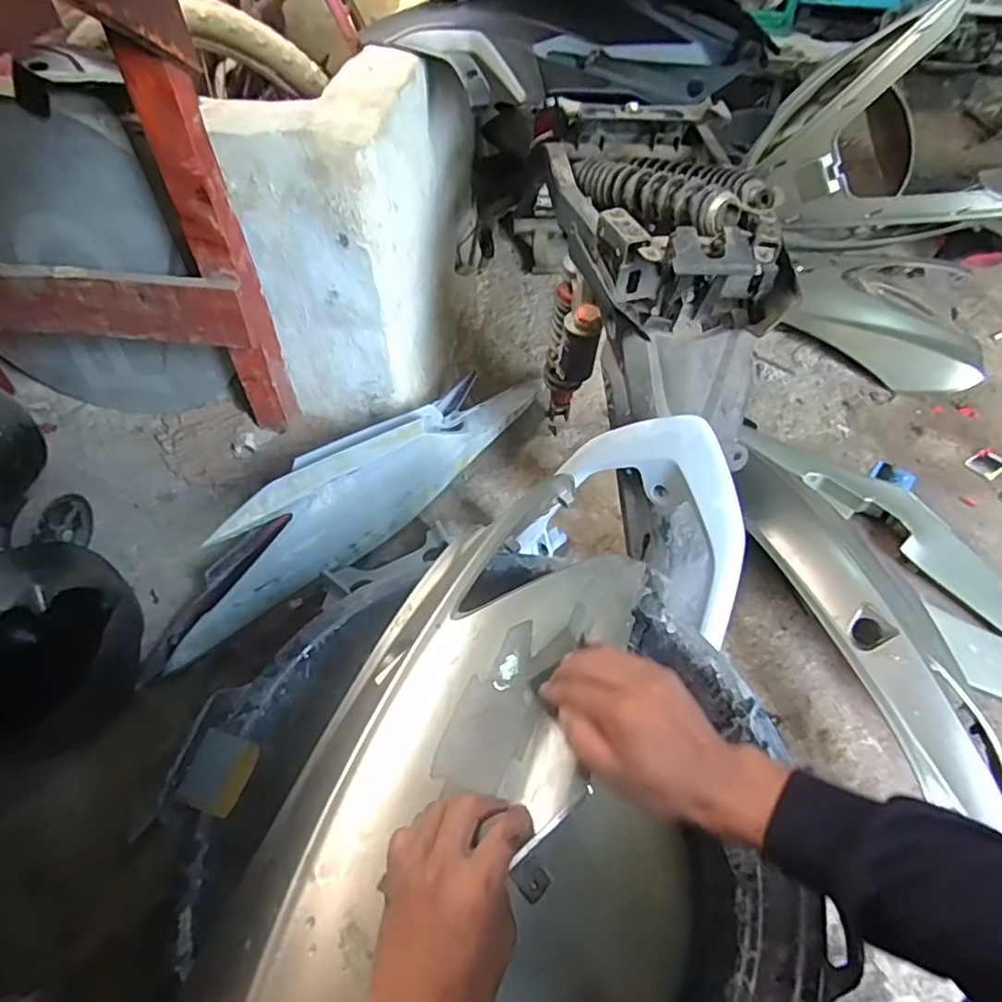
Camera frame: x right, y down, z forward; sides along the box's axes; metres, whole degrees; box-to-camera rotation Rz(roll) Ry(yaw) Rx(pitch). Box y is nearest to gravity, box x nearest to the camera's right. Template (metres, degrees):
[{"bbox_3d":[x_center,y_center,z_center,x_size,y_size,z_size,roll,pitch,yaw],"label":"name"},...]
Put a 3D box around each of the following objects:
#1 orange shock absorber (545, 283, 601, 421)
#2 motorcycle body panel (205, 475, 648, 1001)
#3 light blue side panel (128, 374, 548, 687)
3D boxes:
[{"bbox_3d":[0.096,-0.216,0.944,0.050,0.306,0.097,-3,70,-5],"label":"orange shock absorber"},{"bbox_3d":[-0.051,0.191,0.452,0.184,0.067,0.577,23,53,17],"label":"motorcycle body panel"},{"bbox_3d":[-0.191,-0.025,0.884,0.114,0.140,0.680,36,58,25],"label":"light blue side panel"}]

